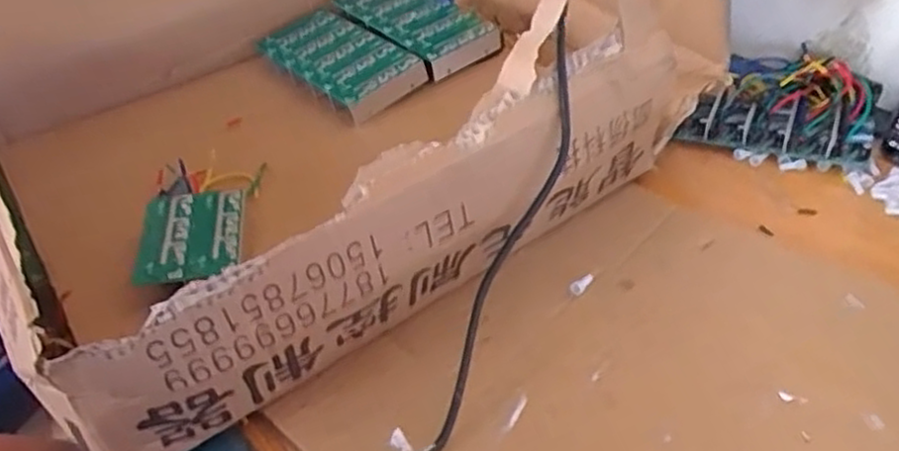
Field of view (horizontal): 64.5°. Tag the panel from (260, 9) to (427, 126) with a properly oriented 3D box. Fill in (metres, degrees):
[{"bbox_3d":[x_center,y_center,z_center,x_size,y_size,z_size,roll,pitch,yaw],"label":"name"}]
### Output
[{"bbox_3d":[-0.104,-0.151,0.652,0.077,0.028,0.162,-34,48,-28],"label":"panel"}]

